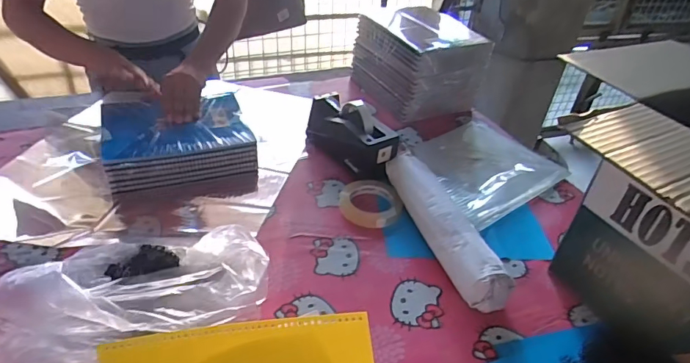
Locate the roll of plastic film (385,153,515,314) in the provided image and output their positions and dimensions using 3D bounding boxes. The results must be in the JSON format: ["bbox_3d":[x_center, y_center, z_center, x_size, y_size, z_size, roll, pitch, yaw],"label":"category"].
[{"bbox_3d":[0.147,0.069,0.750,0.073,0.071,0.320,-8,38,-19],"label":"roll of plastic film"}]

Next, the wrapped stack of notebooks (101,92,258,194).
[{"bbox_3d":[-0.314,-0.083,0.891,0.255,0.071,0.223,-8,38,-19],"label":"wrapped stack of notebooks"}]

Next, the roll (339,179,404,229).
[{"bbox_3d":[0.045,0.036,0.800,0.105,0.019,0.105,4,36,-3],"label":"roll"}]

